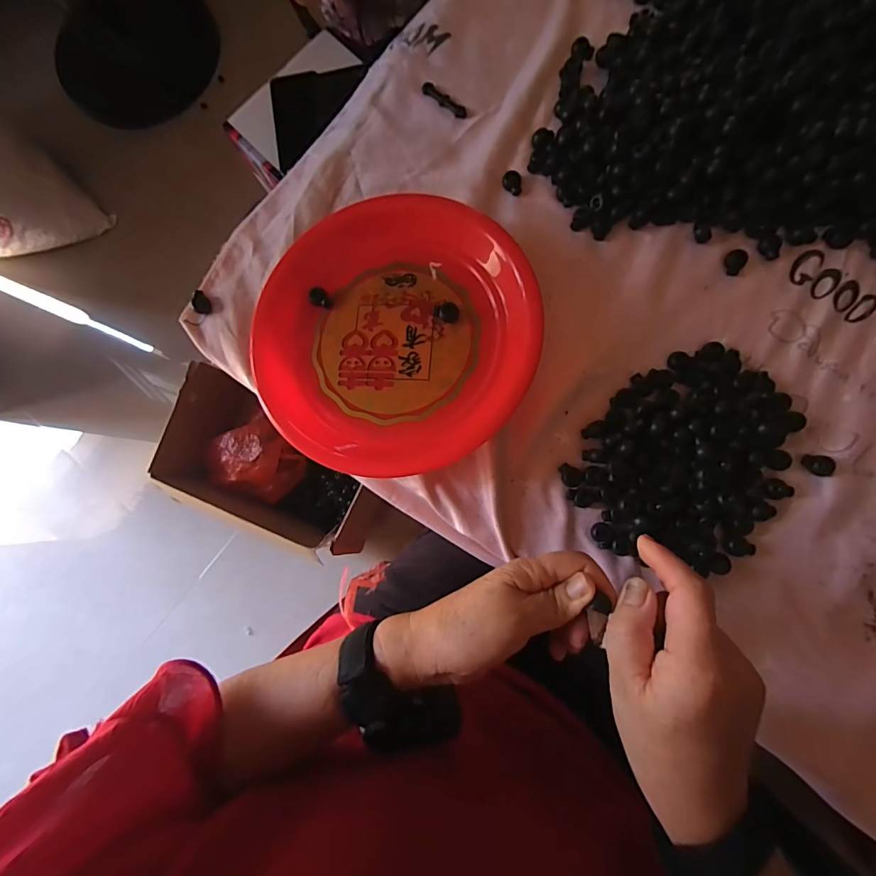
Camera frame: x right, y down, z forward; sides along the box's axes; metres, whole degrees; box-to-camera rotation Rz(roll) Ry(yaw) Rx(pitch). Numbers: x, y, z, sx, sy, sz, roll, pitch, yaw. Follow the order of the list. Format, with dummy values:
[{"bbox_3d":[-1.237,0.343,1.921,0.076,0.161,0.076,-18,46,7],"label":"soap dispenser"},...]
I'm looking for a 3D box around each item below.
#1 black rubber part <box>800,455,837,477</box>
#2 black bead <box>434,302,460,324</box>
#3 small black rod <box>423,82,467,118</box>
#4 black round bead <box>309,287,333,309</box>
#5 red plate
[{"bbox_3d":[0.333,0.024,0.372,0.025,0.008,0.018,6,85,6],"label":"black rubber part"},{"bbox_3d":[0.008,-0.115,0.393,0.022,0.013,0.016,-12,83,4],"label":"black bead"},{"bbox_3d":[0.007,-0.353,0.446,0.054,0.006,0.012,38,89,8],"label":"small black rod"},{"bbox_3d":[-0.115,-0.136,0.418,0.017,0.012,0.022,-38,82,1],"label":"black round bead"},{"bbox_3d":[-0.047,-0.101,0.400,0.267,0.046,0.250,-1,84,5],"label":"red plate"}]

